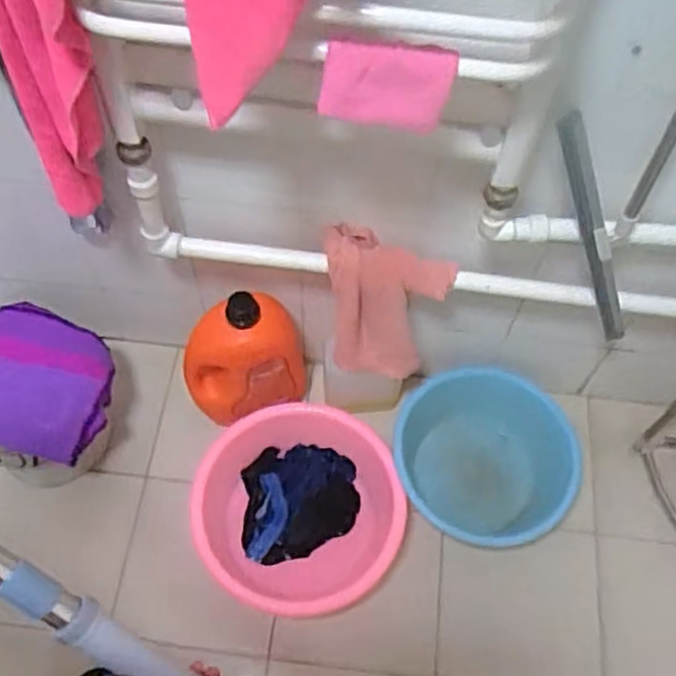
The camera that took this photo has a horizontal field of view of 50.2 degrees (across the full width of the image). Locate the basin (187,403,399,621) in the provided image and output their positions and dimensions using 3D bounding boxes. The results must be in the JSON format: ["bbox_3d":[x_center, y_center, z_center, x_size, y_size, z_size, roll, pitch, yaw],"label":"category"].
[{"bbox_3d":[-0.079,0.333,1.368,0.376,0.154,0.367,1,60,-1],"label":"basin"}]

